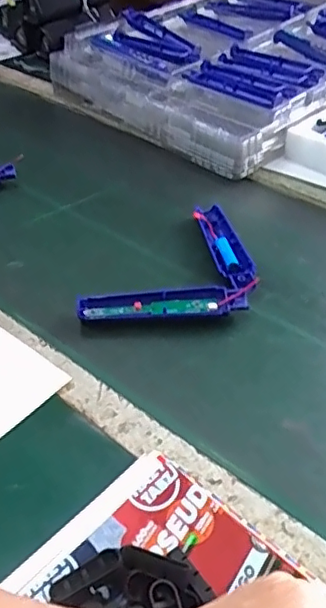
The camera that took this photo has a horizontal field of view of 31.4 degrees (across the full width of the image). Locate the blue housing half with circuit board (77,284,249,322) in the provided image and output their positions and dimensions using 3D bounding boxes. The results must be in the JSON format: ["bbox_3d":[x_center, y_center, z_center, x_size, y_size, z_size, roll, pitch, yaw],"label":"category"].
[{"bbox_3d":[-0.001,0.000,0.595,0.167,0.019,0.038,-3,42,-4],"label":"blue housing half with circuit board"}]

